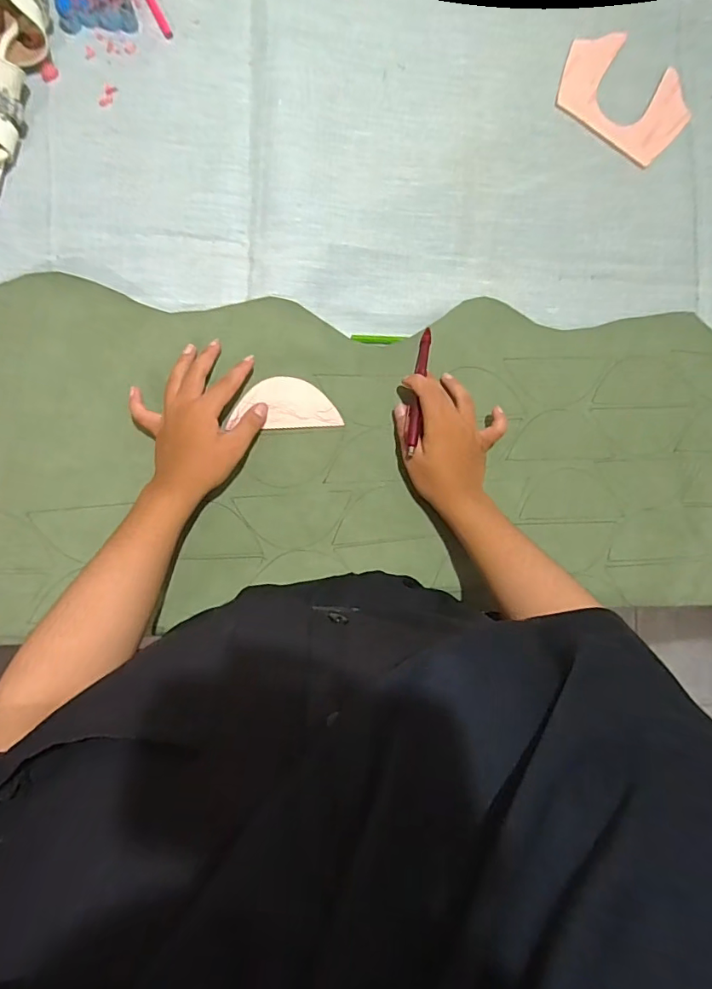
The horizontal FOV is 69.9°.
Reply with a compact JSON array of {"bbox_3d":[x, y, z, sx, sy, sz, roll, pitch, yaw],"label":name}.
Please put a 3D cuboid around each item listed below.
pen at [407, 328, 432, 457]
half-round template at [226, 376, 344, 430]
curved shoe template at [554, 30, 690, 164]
[{"bbox_3d":[0.063,-0.106,0.505,0.013,0.012,0.134,11,71,-5],"label":"pen"},{"bbox_3d":[-0.072,-0.092,0.510,0.107,0.004,0.052,-4,84,-11],"label":"half-round template"},{"bbox_3d":[0.294,-0.438,0.560,0.145,0.007,0.105,32,88,-5],"label":"curved shoe template"}]

